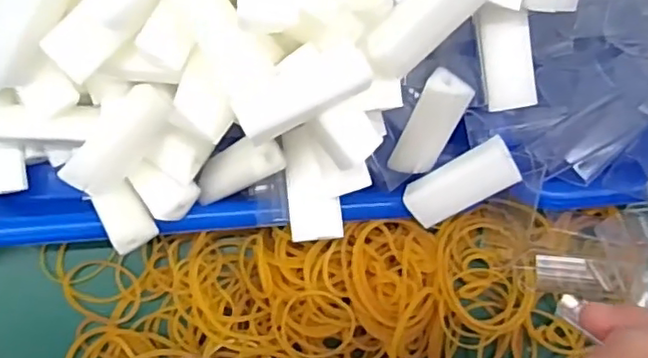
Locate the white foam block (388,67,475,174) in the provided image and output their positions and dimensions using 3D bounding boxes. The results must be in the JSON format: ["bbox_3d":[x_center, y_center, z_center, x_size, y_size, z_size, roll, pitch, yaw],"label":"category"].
[{"bbox_3d":[0.043,-0.021,0.245,0.020,0.046,0.011,20,39,-1],"label":"white foam block"}]

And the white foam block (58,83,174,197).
[{"bbox_3d":[-0.075,-0.015,0.225,0.016,0.018,0.048,46,108,3],"label":"white foam block"}]

